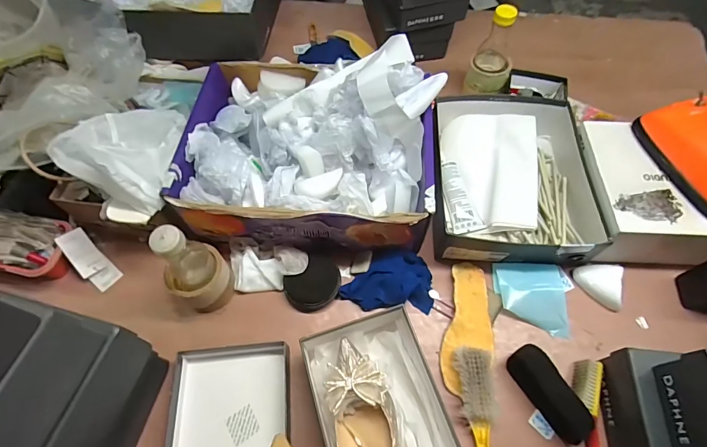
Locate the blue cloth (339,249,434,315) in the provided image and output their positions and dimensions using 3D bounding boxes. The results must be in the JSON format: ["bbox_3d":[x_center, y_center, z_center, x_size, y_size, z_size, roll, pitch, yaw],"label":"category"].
[{"bbox_3d":[0.055,0.089,0.629,0.151,0.039,0.100,1,62,1],"label":"blue cloth"}]

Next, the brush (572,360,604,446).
[{"bbox_3d":[0.327,0.271,0.531,0.034,0.041,0.158,12,63,7],"label":"brush"}]

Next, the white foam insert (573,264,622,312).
[{"bbox_3d":[0.403,0.099,0.627,0.063,0.031,0.068,14,63,8],"label":"white foam insert"}]

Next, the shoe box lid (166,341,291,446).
[{"bbox_3d":[-0.170,0.324,0.515,0.164,0.040,0.307,-4,62,-1],"label":"shoe box lid"}]

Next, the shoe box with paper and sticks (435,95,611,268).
[{"bbox_3d":[0.271,-0.093,0.691,0.267,0.084,0.334,6,62,4],"label":"shoe box with paper and sticks"}]

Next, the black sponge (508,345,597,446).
[{"bbox_3d":[0.273,0.238,0.538,0.039,0.056,0.131,-25,64,-12],"label":"black sponge"}]

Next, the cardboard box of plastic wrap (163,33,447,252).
[{"bbox_3d":[-0.075,-0.139,0.655,0.405,0.176,0.324,3,62,2],"label":"cardboard box of plastic wrap"}]

